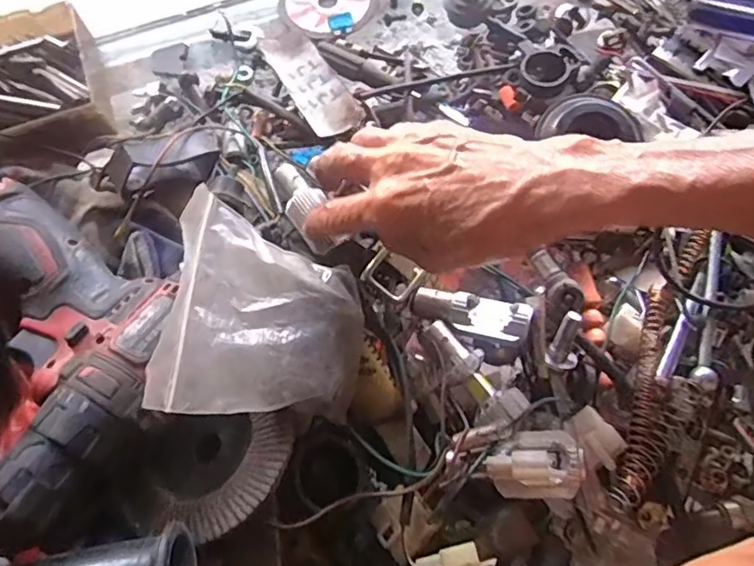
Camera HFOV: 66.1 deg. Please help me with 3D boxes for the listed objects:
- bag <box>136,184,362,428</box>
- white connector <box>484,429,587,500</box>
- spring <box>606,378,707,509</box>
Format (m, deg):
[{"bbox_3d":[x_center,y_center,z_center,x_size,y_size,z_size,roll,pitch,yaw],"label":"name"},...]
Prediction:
[{"bbox_3d":[-0.051,0.016,0.287,0.016,0.118,0.093,-11,71,44],"label":"bag"},{"bbox_3d":[0.082,0.094,0.303,0.049,0.024,0.035,0,70,2],"label":"white connector"},{"bbox_3d":[0.160,0.091,0.331,0.022,0.014,0.085,35,75,13],"label":"spring"}]

